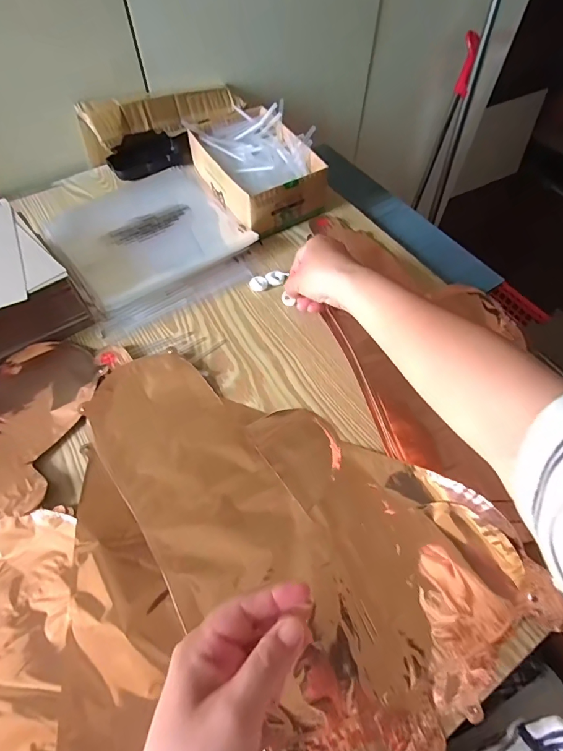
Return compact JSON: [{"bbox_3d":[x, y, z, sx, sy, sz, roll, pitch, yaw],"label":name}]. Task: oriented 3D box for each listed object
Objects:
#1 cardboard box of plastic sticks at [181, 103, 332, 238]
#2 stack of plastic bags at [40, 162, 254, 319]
[{"bbox_3d":[-0.030,-0.299,0.583,0.146,0.068,0.198,-29,64,-17],"label":"cardboard box of plastic sticks"},{"bbox_3d":[-0.184,-0.198,0.543,0.220,0.018,0.217,-28,62,-15],"label":"stack of plastic bags"}]

